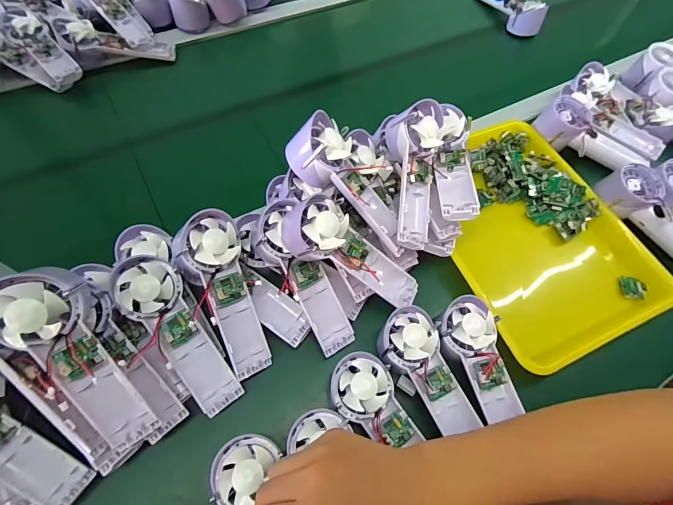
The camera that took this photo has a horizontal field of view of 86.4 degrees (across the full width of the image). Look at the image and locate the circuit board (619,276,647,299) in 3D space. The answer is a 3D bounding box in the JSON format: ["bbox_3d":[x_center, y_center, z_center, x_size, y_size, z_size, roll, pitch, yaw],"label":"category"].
[{"bbox_3d":[0.386,0.046,0.467,0.027,0.004,0.027,3,71,28],"label":"circuit board"}]

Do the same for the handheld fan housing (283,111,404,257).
[{"bbox_3d":[0.020,-0.072,0.403,0.172,0.039,0.070,47,65,-16],"label":"handheld fan housing"}]

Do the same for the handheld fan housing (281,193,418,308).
[{"bbox_3d":[0.020,0.006,0.394,0.172,0.056,0.060,36,60,-23],"label":"handheld fan housing"}]

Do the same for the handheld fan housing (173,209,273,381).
[{"bbox_3d":[-0.121,0.045,0.386,0.070,0.054,0.177,-20,97,-13],"label":"handheld fan housing"}]

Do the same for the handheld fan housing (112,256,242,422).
[{"bbox_3d":[-0.161,0.083,0.367,0.056,0.031,0.173,-33,98,-19],"label":"handheld fan housing"}]

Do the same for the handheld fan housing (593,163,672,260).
[{"bbox_3d":[0.453,-0.036,0.493,0.066,0.043,0.198,-35,82,-20],"label":"handheld fan housing"}]

